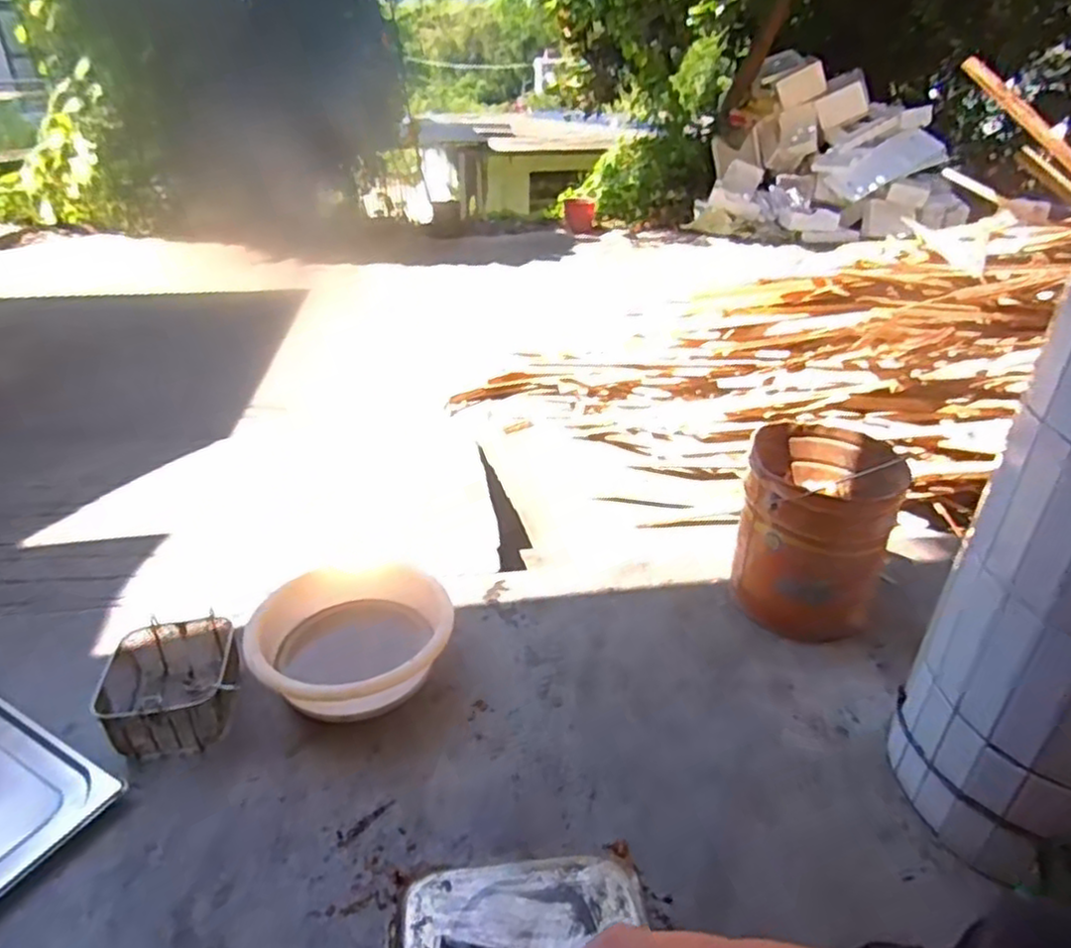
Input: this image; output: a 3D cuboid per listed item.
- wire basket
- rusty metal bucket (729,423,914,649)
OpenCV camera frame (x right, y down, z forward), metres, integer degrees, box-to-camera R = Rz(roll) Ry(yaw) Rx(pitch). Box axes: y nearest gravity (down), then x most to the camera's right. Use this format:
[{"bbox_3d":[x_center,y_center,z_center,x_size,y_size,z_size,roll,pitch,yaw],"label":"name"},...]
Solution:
[{"bbox_3d":[-0.714,0.414,1.391,0.242,0.131,0.260,-5,31,-11],"label":"wire basket"},{"bbox_3d":[0.595,0.112,1.505,0.297,0.335,0.351,16,33,23],"label":"rusty metal bucket"}]

